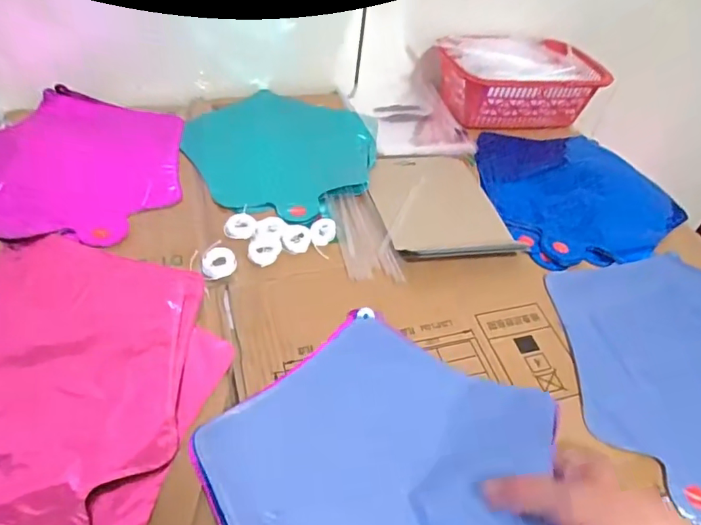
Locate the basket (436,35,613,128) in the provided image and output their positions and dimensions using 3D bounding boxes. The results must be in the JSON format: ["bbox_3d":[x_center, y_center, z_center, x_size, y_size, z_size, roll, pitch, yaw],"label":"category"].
[{"bbox_3d":[0.227,-0.247,0.691,0.206,0.089,0.135,-10,49,-17],"label":"basket"}]

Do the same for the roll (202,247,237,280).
[{"bbox_3d":[-0.116,0.001,0.444,0.030,0.007,0.030,5,60,-9],"label":"roll"}]

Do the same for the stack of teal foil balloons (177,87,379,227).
[{"bbox_3d":[-0.083,-0.133,0.585,0.213,0.012,0.235,8,46,-1],"label":"stack of teal foil balloons"}]

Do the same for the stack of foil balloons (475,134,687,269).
[{"bbox_3d":[0.268,-0.087,0.590,0.224,0.008,0.243,-1,47,-9],"label":"stack of foil balloons"}]

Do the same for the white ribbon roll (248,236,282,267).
[{"bbox_3d":[-0.079,-0.011,0.461,0.026,0.010,0.034,20,48,11],"label":"white ribbon roll"}]

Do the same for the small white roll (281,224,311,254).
[{"bbox_3d":[-0.052,-0.024,0.477,0.027,0.006,0.033,-2,47,-10],"label":"small white roll"}]

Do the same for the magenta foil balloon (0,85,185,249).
[{"bbox_3d":[-0.288,-0.109,0.540,0.243,0.012,0.226,4,47,-4],"label":"magenta foil balloon"}]

